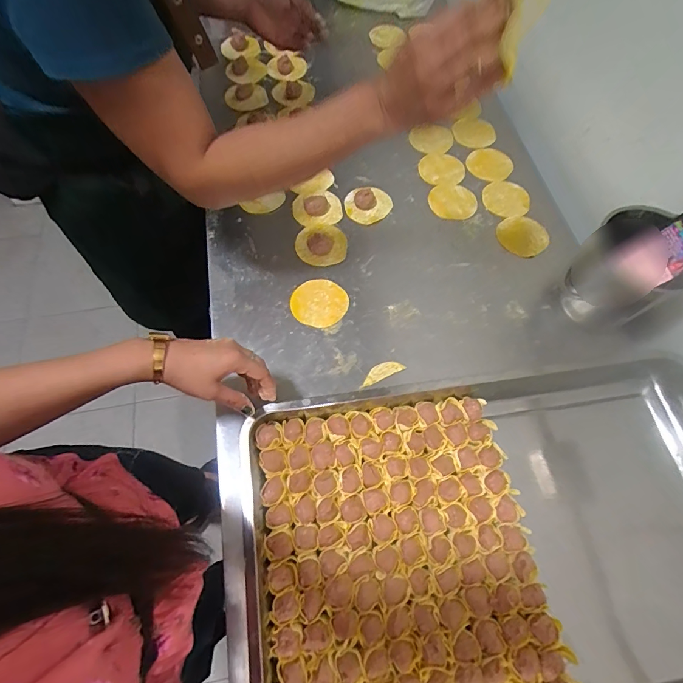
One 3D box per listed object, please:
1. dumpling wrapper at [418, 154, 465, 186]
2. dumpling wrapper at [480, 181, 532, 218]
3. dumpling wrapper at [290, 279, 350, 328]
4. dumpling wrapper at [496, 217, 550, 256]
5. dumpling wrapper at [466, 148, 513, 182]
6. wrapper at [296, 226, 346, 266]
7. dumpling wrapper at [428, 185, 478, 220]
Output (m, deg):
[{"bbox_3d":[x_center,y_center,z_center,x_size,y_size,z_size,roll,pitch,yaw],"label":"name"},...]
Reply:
[{"bbox_3d":[0.183,-0.317,0.738,0.083,0.006,0.074,2,68,-5],"label":"dumpling wrapper"},{"bbox_3d":[0.291,-0.252,0.709,0.082,0.005,0.073,16,65,6],"label":"dumpling wrapper"},{"bbox_3d":[-0.034,-0.058,0.608,0.082,0.004,0.078,0,73,0],"label":"dumpling wrapper"},{"bbox_3d":[0.304,-0.178,0.672,0.079,0.004,0.079,1,64,-1],"label":"dumpling wrapper"},{"bbox_3d":[0.273,-0.327,0.743,0.078,0.005,0.081,0,64,-1],"label":"dumpling wrapper"},{"bbox_3d":[-0.032,-0.159,0.650,0.081,0.010,0.074,1,64,-1],"label":"wrapper"},{"bbox_3d":[0.194,-0.244,0.704,0.082,0.005,0.070,0,64,-2],"label":"dumpling wrapper"}]

